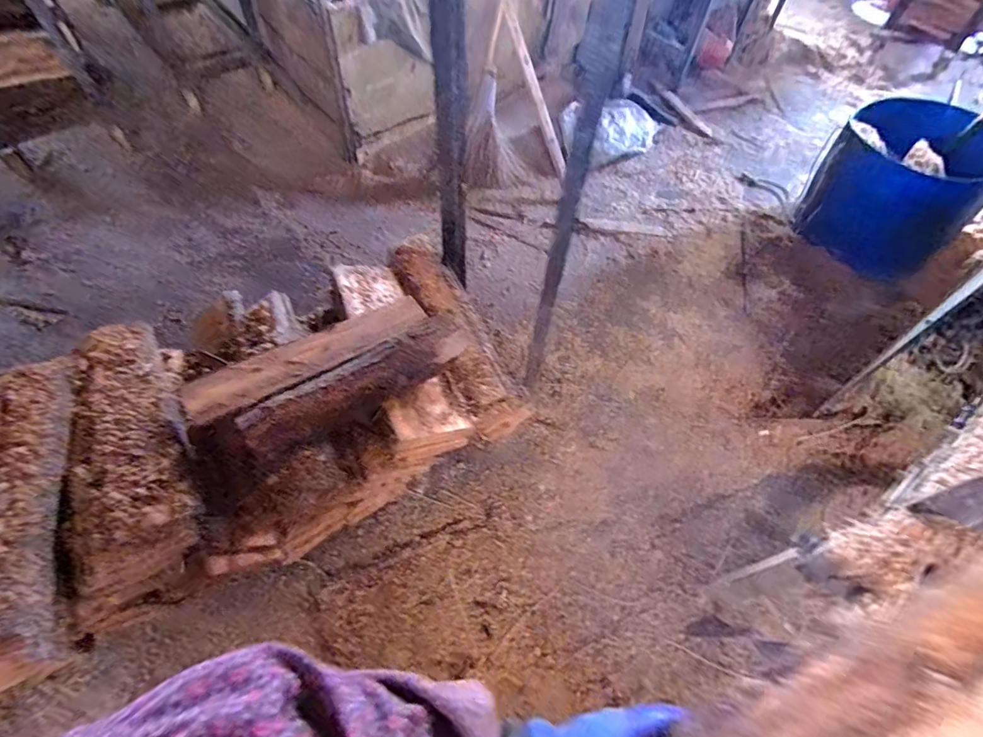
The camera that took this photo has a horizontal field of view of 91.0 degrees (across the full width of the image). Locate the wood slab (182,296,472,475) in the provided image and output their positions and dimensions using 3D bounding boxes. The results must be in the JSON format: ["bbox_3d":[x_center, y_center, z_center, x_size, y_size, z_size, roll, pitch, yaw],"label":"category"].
[{"bbox_3d":[-0.304,0.004,0.974,0.534,0.077,0.219,-29,63,-20],"label":"wood slab"}]

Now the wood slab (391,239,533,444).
[{"bbox_3d":[-0.095,-0.091,1.184,0.143,0.152,0.551,-22,63,-16],"label":"wood slab"}]

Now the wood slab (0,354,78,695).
[{"bbox_3d":[-0.767,0.228,0.765,0.155,0.064,0.522,-2,65,-32],"label":"wood slab"}]

